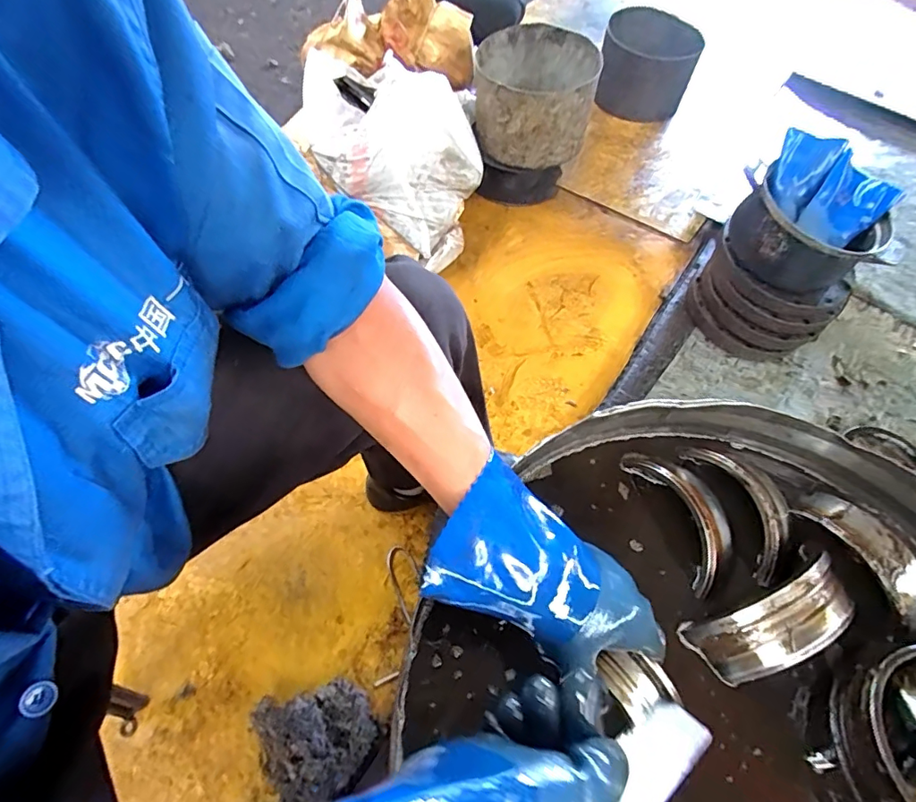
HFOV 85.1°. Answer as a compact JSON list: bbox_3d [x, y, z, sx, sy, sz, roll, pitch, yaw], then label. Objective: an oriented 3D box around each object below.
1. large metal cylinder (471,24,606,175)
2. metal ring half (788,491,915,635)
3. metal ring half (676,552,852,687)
[{"bbox_3d":[0.175,-0.699,1.169,0.260,0.193,0.260,9,59,1],"label":"large metal cylinder"},{"bbox_3d":[0.397,0.145,0.473,0.060,0.041,0.142,-23,63,-16],"label":"metal ring half"},{"bbox_3d":[0.274,0.195,0.435,0.144,0.048,0.060,-30,61,7],"label":"metal ring half"}]

